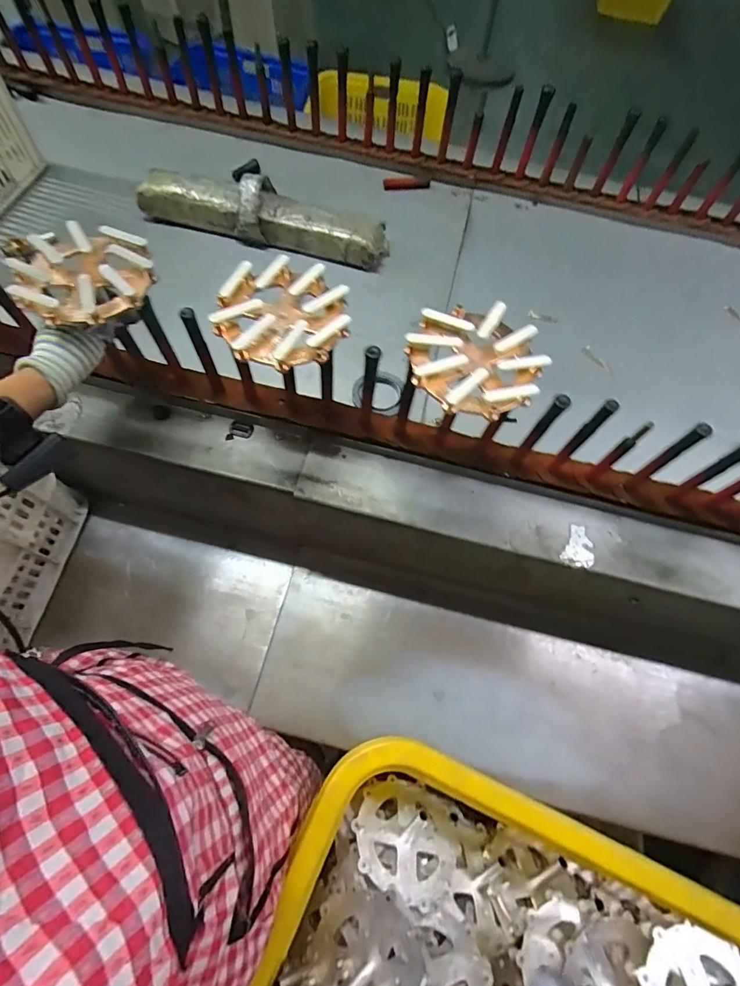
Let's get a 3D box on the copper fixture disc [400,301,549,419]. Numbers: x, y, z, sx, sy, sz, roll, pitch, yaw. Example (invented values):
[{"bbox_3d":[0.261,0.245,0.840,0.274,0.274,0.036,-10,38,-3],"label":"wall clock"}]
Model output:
[{"bbox_3d":[0.104,-0.138,0.444,0.130,0.033,0.132,-10,65,-8],"label":"copper fixture disc"}]

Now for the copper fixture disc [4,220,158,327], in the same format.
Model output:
[{"bbox_3d":[-0.308,-0.237,0.476,0.135,0.033,0.145,1,64,-3],"label":"copper fixture disc"}]

